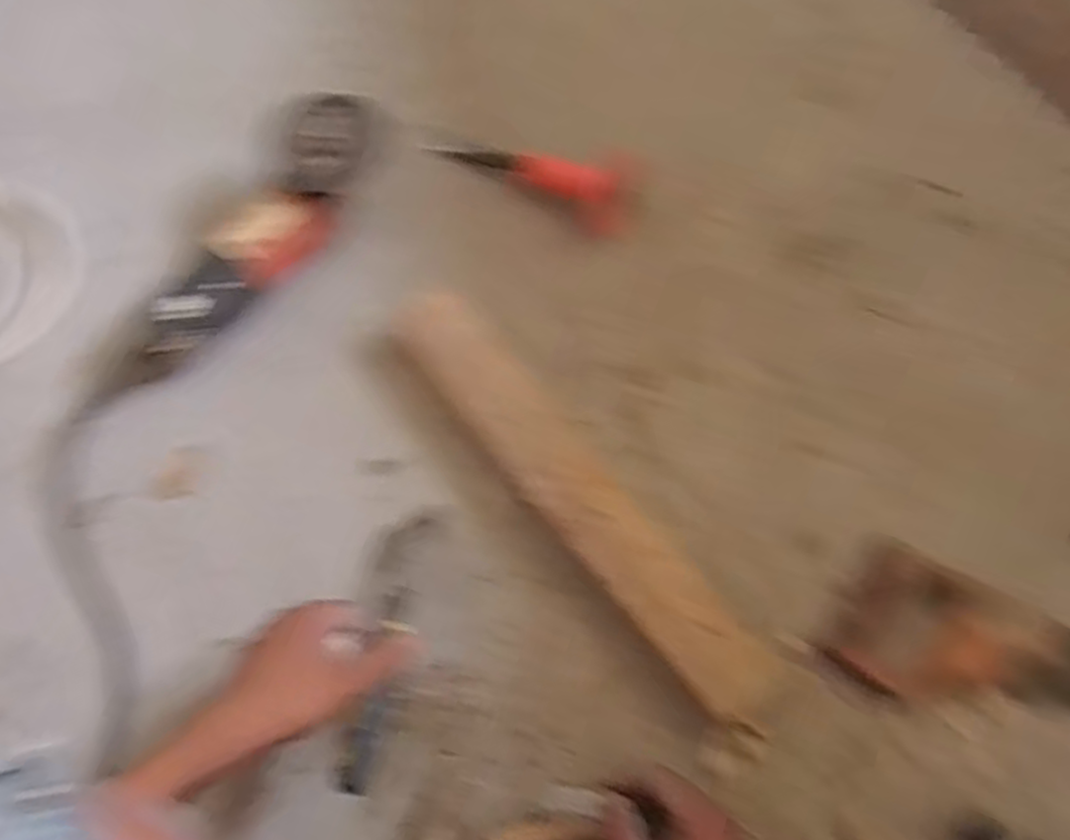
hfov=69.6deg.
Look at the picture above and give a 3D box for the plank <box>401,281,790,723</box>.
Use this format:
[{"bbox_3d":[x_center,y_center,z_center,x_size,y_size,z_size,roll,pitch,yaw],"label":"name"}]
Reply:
[{"bbox_3d":[0.033,0.055,0.592,0.055,0.030,0.402,-36,73,-13],"label":"plank"}]

